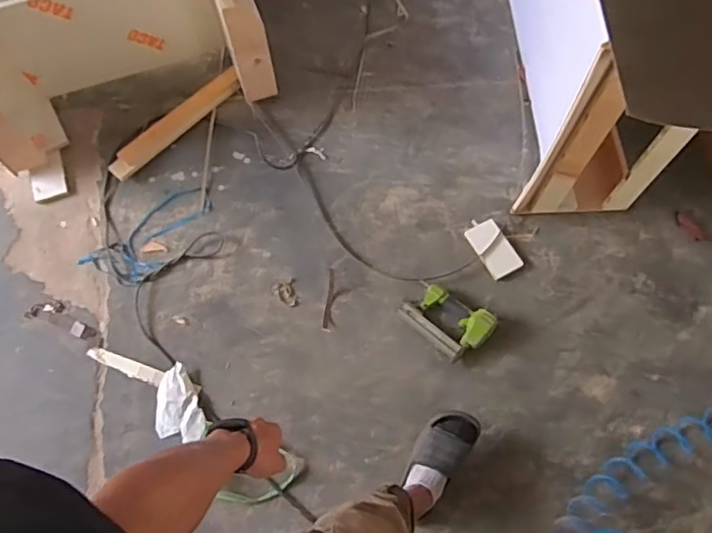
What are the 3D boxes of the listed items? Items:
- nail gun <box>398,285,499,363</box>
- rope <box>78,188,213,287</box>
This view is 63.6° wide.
[{"bbox_3d":[0.242,0.135,1.505,0.162,0.056,0.217,-42,72,-15],"label":"nail gun"},{"bbox_3d":[-0.573,-0.082,1.625,0.379,0.023,0.175,-40,72,-14],"label":"rope"}]

